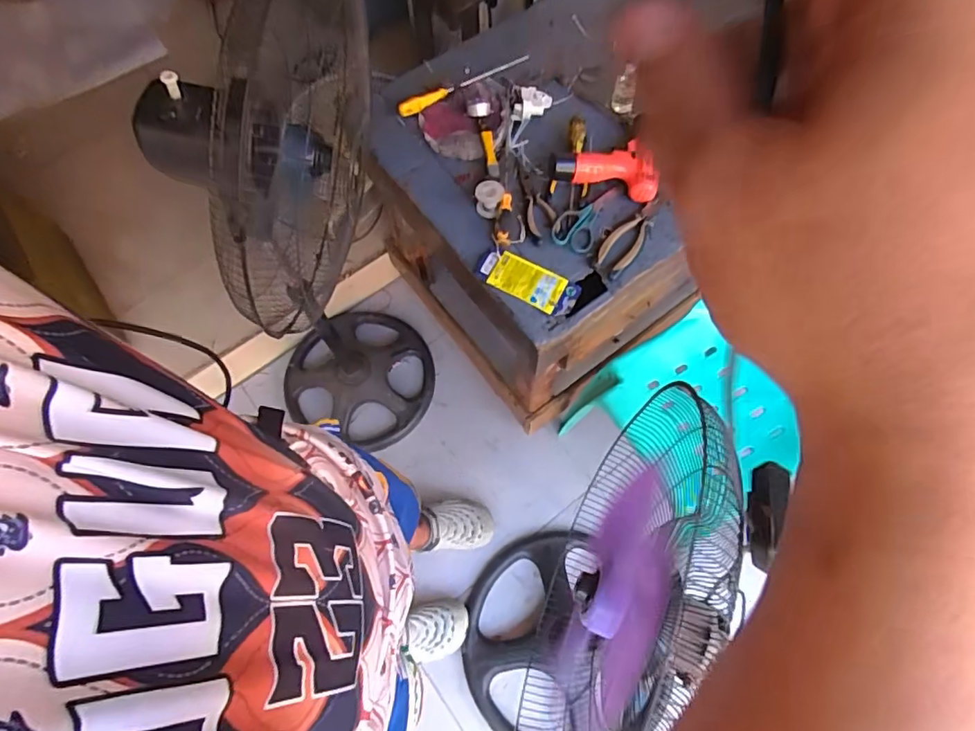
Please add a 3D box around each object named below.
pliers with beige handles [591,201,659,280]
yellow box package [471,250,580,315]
[{"bbox_3d":[0.246,-0.224,0.964,0.060,0.022,0.177,34,73,15],"label":"pliers with beige handles"},{"bbox_3d":[0.068,-0.145,0.939,0.176,0.017,0.071,24,71,12],"label":"yellow box package"}]

